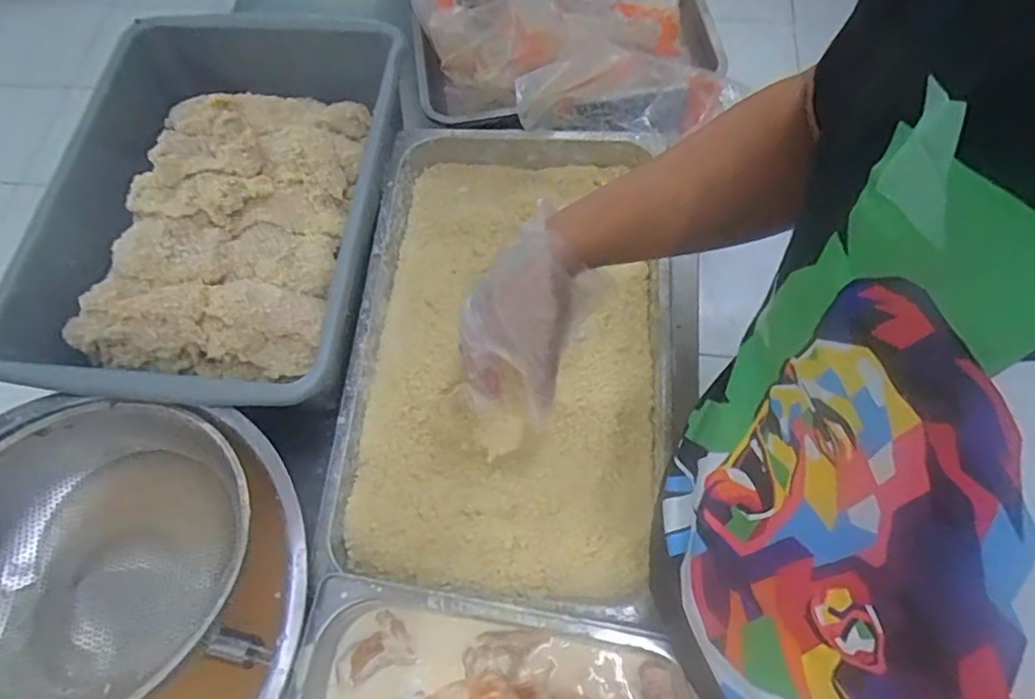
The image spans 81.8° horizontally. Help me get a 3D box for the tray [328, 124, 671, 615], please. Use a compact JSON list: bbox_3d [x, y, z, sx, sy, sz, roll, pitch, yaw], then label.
[{"bbox_3d":[-0.003,-0.019,0.626,0.304,0.074,0.511,2,68,4],"label":"tray"}]

